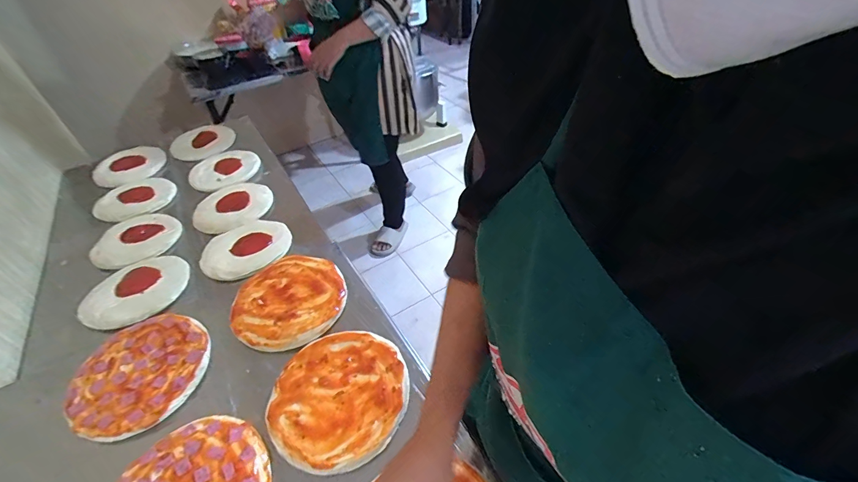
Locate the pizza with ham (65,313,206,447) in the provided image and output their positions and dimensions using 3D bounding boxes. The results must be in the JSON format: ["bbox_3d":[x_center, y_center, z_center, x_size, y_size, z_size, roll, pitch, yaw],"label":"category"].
[{"bbox_3d":[-0.456,0.205,0.599,0.188,0.021,0.194,-3,44,3],"label":"pizza with ham"}]

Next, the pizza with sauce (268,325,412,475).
[{"bbox_3d":[-0.131,0.224,0.562,0.190,0.017,0.202,-3,44,3],"label":"pizza with sauce"}]

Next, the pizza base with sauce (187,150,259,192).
[{"bbox_3d":[-0.614,-0.218,1.140,0.196,0.010,0.178,-30,49,-23],"label":"pizza base with sauce"}]

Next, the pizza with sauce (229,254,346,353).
[{"bbox_3d":[-0.252,0.098,0.685,0.188,0.015,0.197,-3,44,3],"label":"pizza with sauce"}]

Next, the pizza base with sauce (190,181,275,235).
[{"bbox_3d":[-0.514,-0.105,1.007,0.178,0.022,0.208,-1,45,5],"label":"pizza base with sauce"}]

